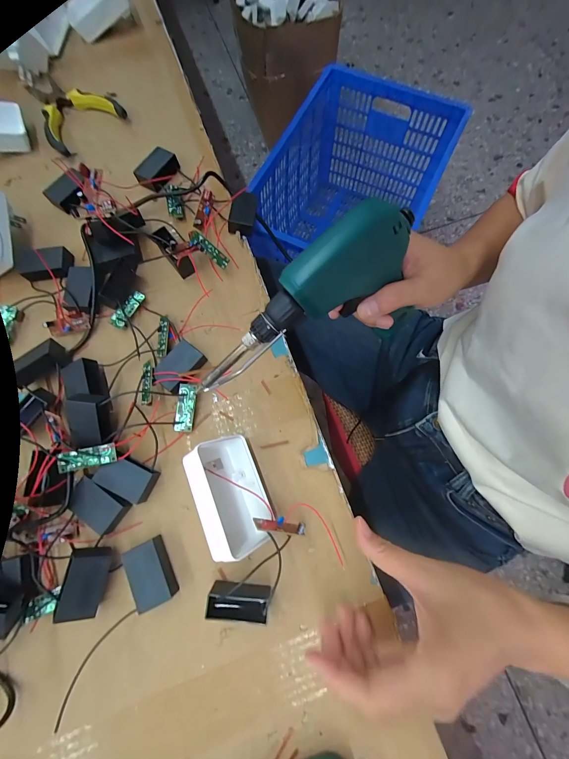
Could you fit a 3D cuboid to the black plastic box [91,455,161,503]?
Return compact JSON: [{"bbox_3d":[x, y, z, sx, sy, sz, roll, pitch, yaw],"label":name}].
[{"bbox_3d":[-0.141,0.089,0.276,0.051,0.020,0.029,24,76,7],"label":"black plastic box"}]

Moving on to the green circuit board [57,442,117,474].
[{"bbox_3d":[-0.172,0.068,0.264,0.045,0.006,0.017,-11,74,-16],"label":"green circuit board"}]

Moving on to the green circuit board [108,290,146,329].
[{"bbox_3d":[-0.167,-0.075,0.320,0.016,0.004,0.045,31,83,-11],"label":"green circuit board"}]

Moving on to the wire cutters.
[{"bbox_3d":[-0.294,-0.363,0.398,0.141,0.014,0.097,43,80,12],"label":"wire cutters"}]

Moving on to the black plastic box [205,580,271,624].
[{"bbox_3d":[-0.037,0.178,0.243,0.047,0.031,0.016,5,75,3],"label":"black plastic box"}]

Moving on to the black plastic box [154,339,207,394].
[{"bbox_3d":[-0.104,-0.013,0.300,0.036,0.014,0.047,38,79,11],"label":"black plastic box"}]

